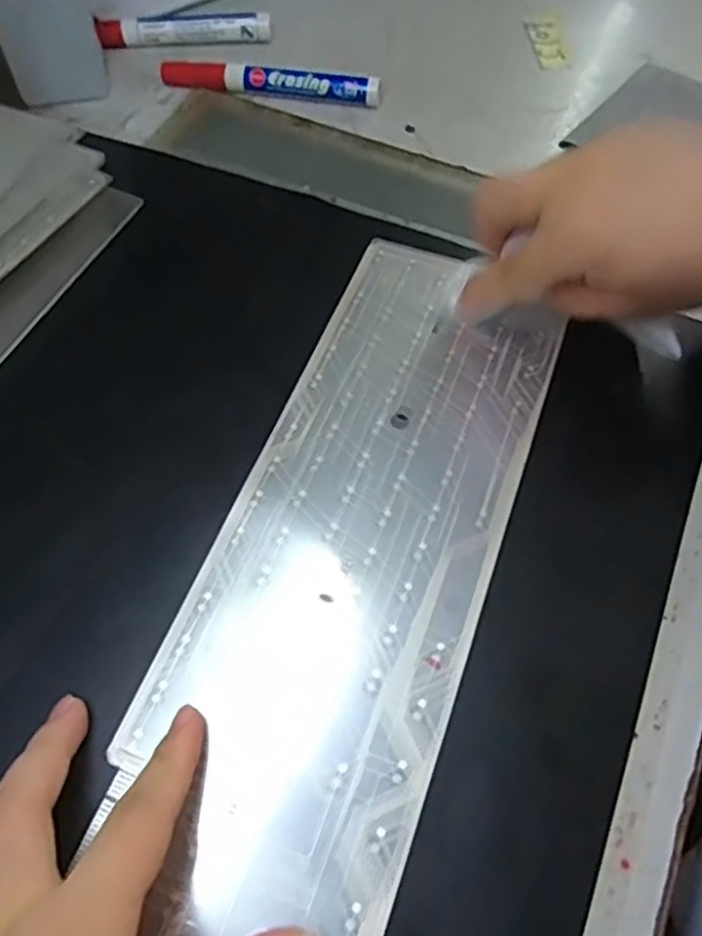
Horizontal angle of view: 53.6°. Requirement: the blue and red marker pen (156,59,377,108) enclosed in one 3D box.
[{"bbox_3d":[-0.053,-0.248,0.446,0.143,0.017,0.015,8,61,5],"label":"blue and red marker pen"}]

